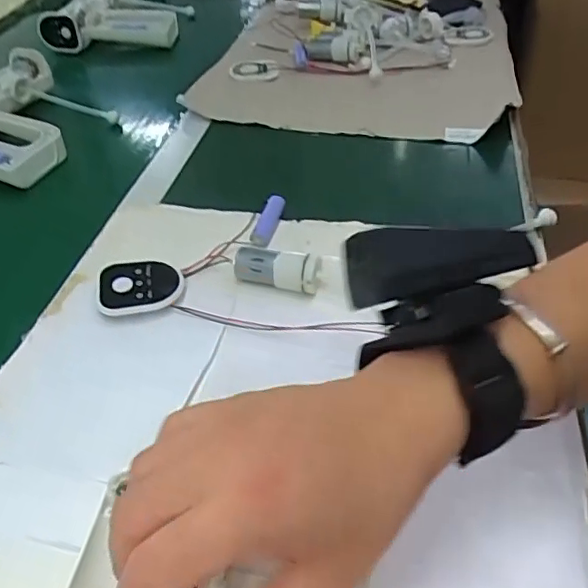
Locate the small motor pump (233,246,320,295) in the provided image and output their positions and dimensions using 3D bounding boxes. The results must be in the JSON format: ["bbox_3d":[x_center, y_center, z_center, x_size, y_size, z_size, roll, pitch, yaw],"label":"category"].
[{"bbox_3d":[-0.012,-0.016,0.406,0.059,0.026,0.019,11,43,12],"label":"small motor pump"}]

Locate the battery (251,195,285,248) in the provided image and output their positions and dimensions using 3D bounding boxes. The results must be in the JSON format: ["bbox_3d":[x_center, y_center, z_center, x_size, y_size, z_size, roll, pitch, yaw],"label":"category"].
[{"bbox_3d":[-0.022,-0.058,0.460,0.018,0.014,0.052,10,43,12],"label":"battery"}]

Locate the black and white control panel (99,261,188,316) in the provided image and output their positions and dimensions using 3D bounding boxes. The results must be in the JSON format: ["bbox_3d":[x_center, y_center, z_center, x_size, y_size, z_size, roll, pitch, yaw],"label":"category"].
[{"bbox_3d":[-0.105,-0.006,0.403,0.056,0.012,0.050,-10,43,-10],"label":"black and white control panel"}]

